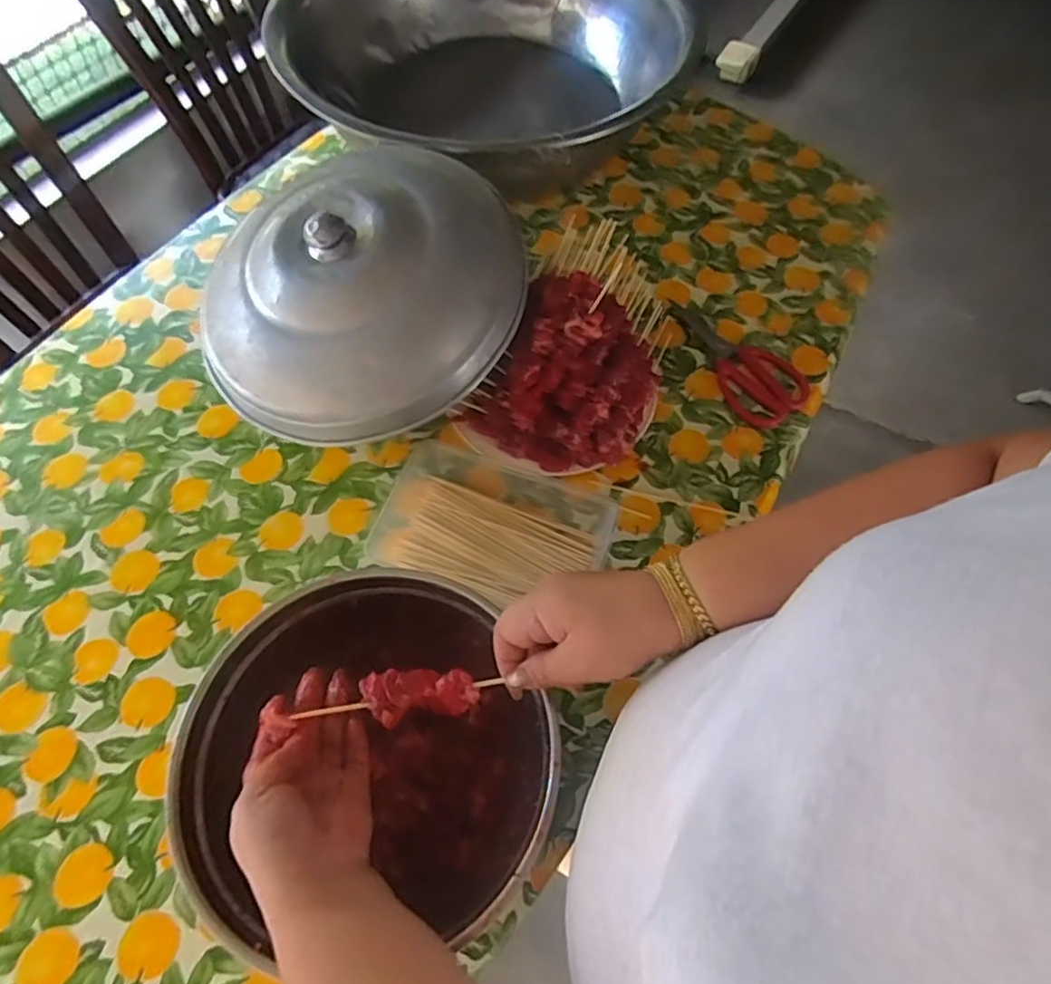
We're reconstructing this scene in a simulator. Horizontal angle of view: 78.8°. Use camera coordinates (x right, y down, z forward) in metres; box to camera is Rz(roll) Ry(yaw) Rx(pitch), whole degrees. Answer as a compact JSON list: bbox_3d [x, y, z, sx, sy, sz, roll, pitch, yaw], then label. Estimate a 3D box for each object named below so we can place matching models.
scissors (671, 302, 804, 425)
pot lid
[{"bbox_3d":[0.261,-0.173,0.811,0.105,0.018,0.207,-35,68,-17],"label":"scissors"},{"bbox_3d":[-0.176,-0.225,0.676,0.343,0.115,0.303,-22,66,-11],"label":"pot lid"}]

